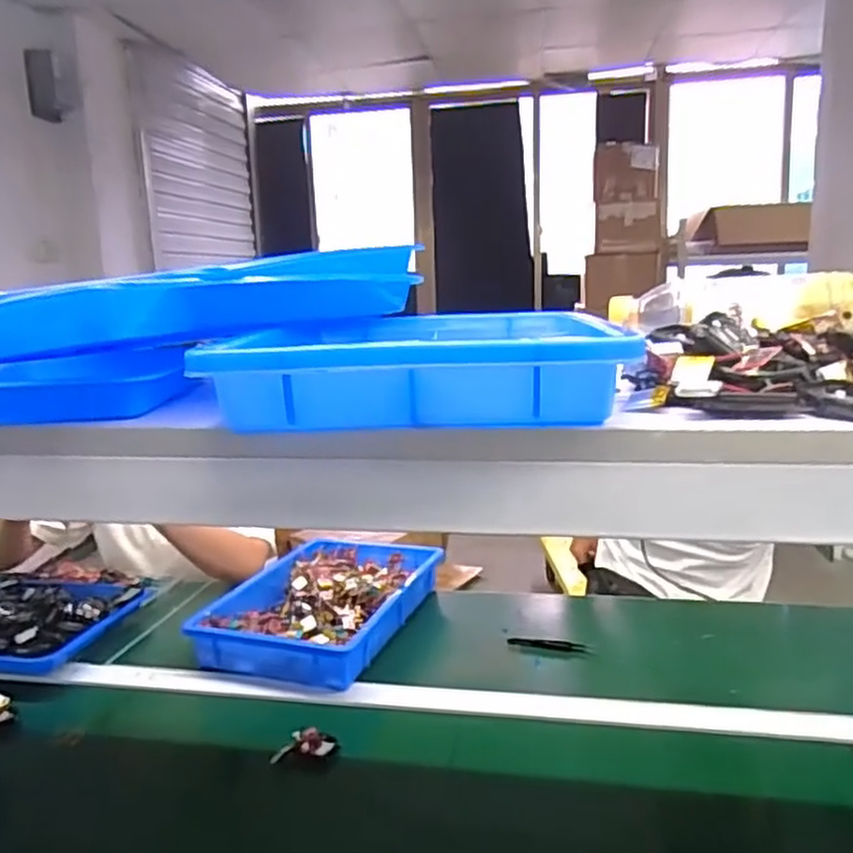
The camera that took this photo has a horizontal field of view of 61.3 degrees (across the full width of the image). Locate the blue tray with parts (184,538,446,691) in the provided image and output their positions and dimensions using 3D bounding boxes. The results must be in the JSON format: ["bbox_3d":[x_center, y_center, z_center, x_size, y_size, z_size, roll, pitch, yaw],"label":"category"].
[{"bbox_3d":[-0.142,0.251,1.058,0.237,0.057,0.374,3,13,22],"label":"blue tray with parts"}]

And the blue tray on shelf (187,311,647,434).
[{"bbox_3d":[-0.006,-0.046,0.476,0.210,0.041,0.273,-2,12,1],"label":"blue tray on shelf"}]

